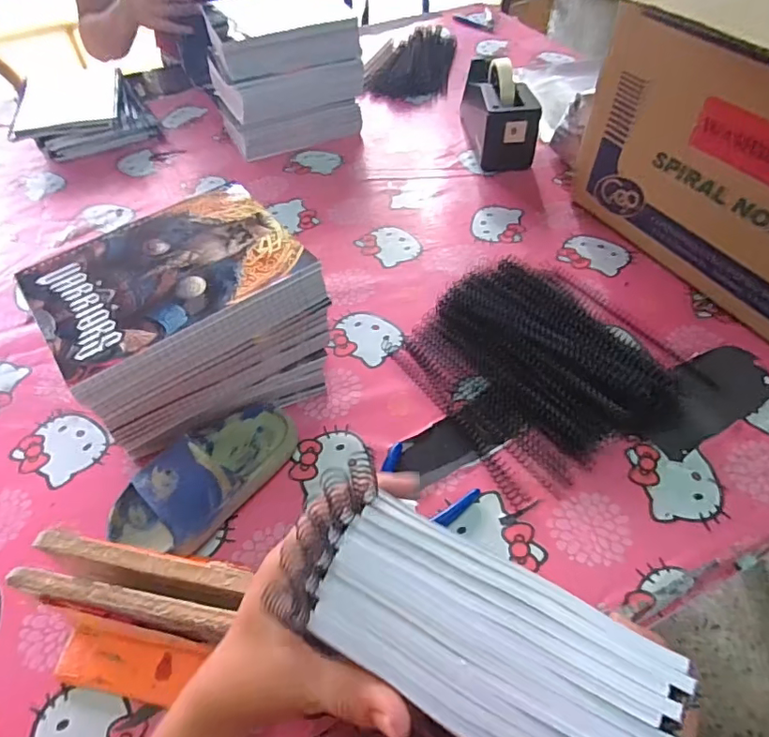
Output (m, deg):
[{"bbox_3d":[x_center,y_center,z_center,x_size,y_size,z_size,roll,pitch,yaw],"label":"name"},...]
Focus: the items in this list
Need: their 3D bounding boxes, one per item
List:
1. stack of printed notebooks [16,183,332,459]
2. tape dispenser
[{"bbox_3d":[-0.169,-0.026,0.483,0.191,0.169,0.143,-32,57,-22],"label":"stack of printed notebooks"},{"bbox_3d":[0.173,-0.403,0.817,0.080,0.114,0.198,-4,50,-1],"label":"tape dispenser"}]

